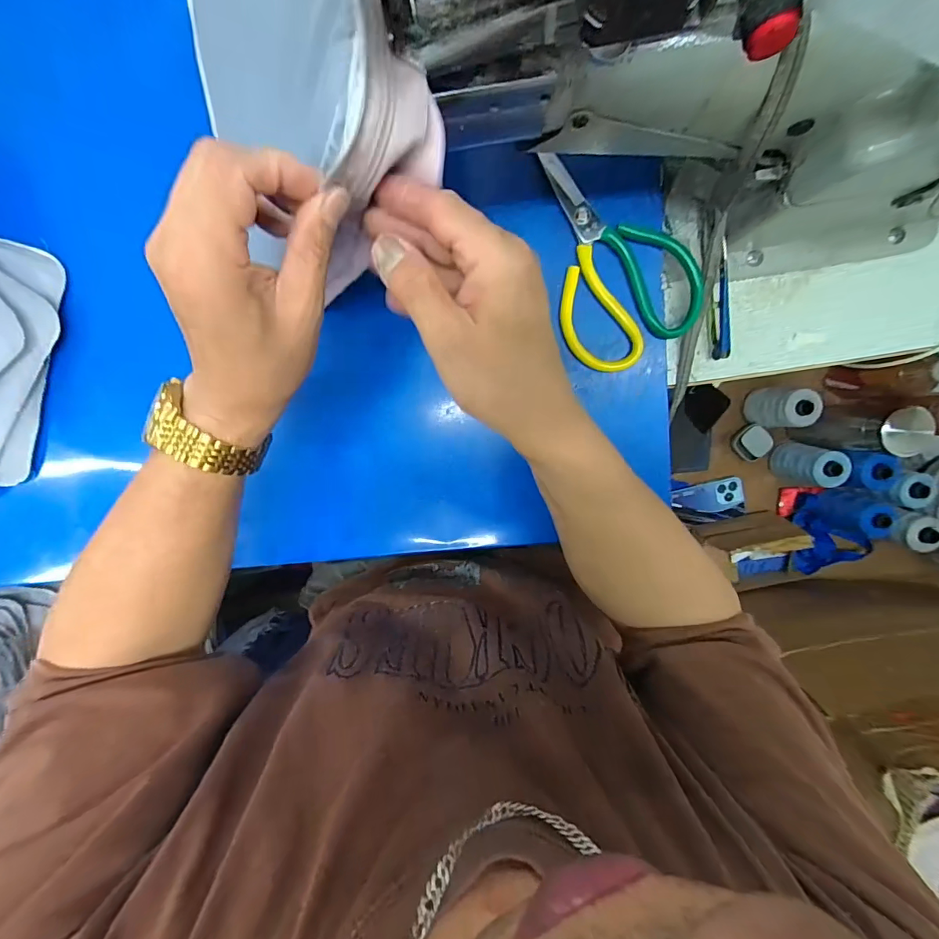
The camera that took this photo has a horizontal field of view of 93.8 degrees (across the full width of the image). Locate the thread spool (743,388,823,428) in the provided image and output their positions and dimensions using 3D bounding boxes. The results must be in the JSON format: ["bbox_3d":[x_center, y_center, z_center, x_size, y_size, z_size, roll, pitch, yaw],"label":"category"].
[{"bbox_3d":[0.511,-0.100,0.718,0.054,0.107,0.062,6,99,0],"label":"thread spool"}]

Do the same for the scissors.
[{"bbox_3d":[0.121,-0.173,0.353,0.107,0.016,0.173,-14,99,3],"label":"scissors"}]

